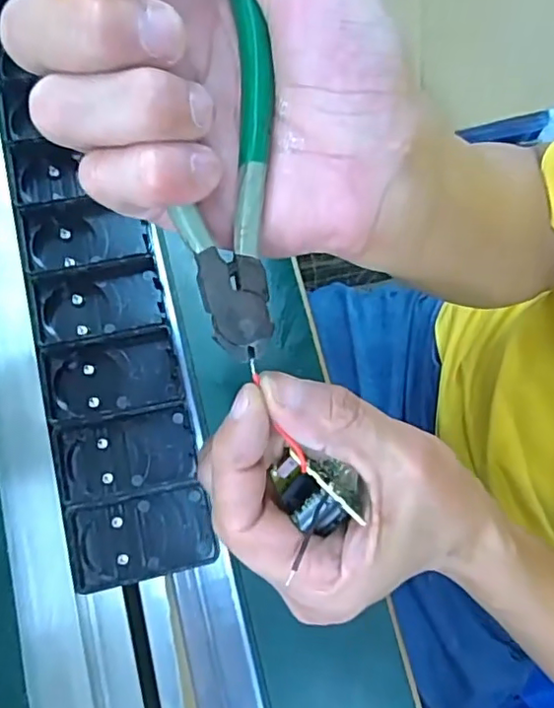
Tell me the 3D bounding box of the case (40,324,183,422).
[{"bbox_3d":[-0.091,0.010,0.328,0.071,0.014,0.043,-9,76,-3],"label":"case"}]

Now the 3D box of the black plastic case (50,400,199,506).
[{"bbox_3d":[-0.081,0.053,0.320,0.071,0.015,0.043,-9,76,-3],"label":"black plastic case"}]

